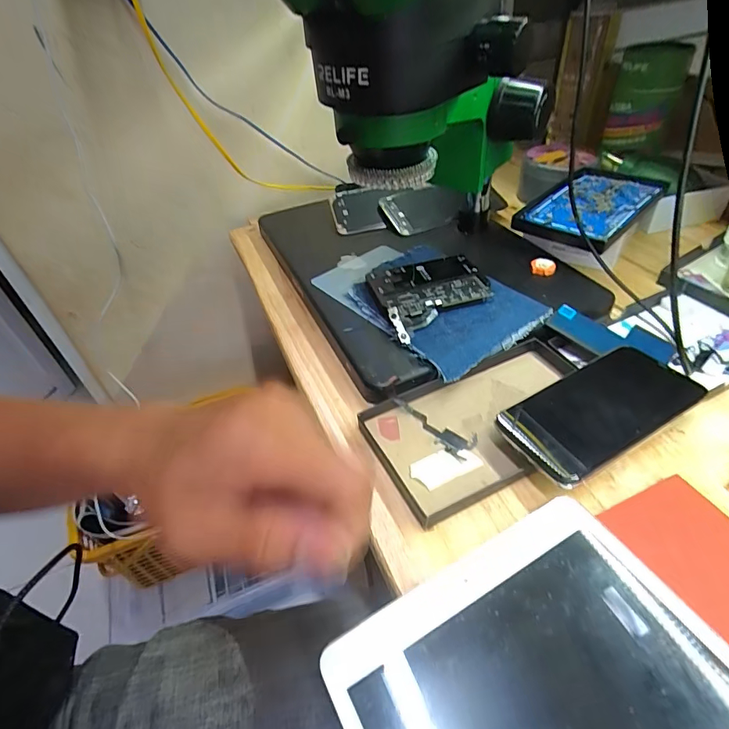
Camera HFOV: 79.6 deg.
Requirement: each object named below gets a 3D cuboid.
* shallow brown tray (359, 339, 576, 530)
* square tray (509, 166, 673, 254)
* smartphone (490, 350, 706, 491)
[{"bbox_3d":[0.095,0.038,0.322,0.178,0.015,0.096,-21,44,-15],"label":"shallow brown tray"},{"bbox_3d":[0.241,-0.169,0.461,0.168,0.014,0.097,-38,53,-26],"label":"square tray"},{"bbox_3d":[0.161,0.029,0.300,0.133,0.008,0.066,-25,46,-18],"label":"smartphone"}]

